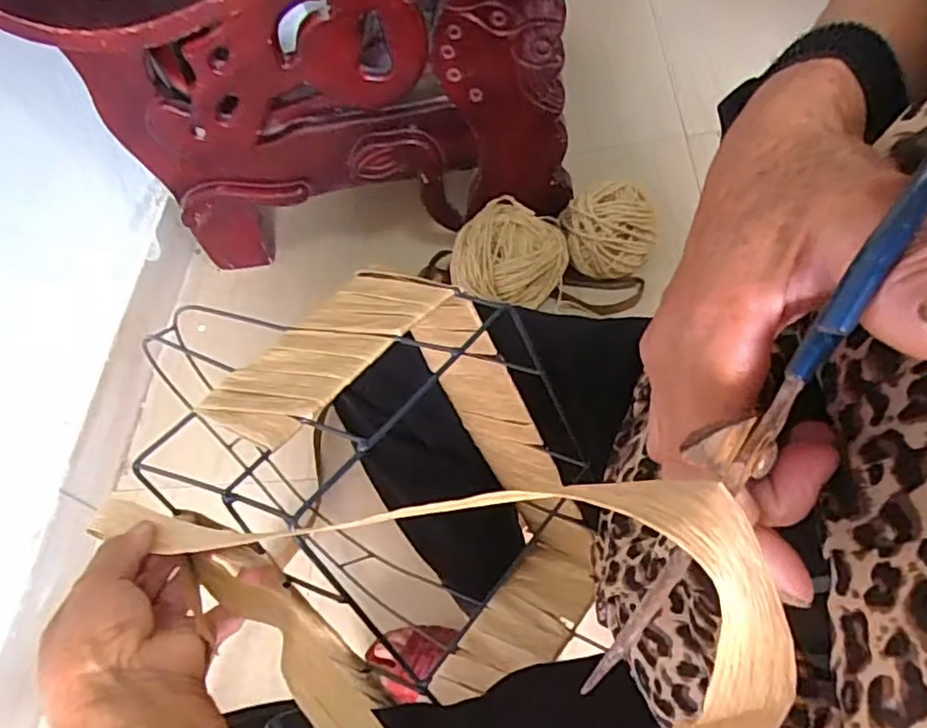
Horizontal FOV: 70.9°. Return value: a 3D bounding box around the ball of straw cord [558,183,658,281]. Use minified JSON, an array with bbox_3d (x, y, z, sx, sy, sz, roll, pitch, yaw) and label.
[{"bbox_3d":[0.223,-0.199,1.003,0.133,0.120,0.111,-7,58,-1],"label":"ball of straw cord"}]

